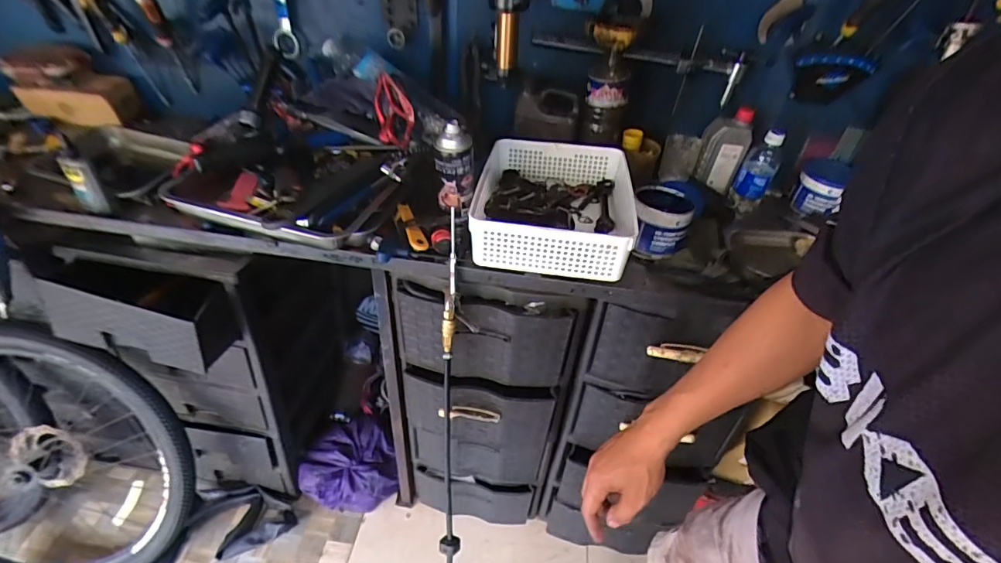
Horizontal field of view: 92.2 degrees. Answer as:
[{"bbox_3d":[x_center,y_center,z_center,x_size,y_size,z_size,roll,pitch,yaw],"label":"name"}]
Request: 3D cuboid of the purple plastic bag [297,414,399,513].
[{"bbox_3d":[-0.420,0.512,1.335,0.240,0.139,0.227,-9,42,-16],"label":"purple plastic bag"}]

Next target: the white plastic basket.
[{"bbox_3d":[0.090,-0.139,0.830,0.257,0.089,0.321,8,40,3],"label":"white plastic basket"}]

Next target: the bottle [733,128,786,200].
[{"bbox_3d":[0.511,-0.232,0.945,0.066,0.132,0.063,22,43,19],"label":"bottle"}]

